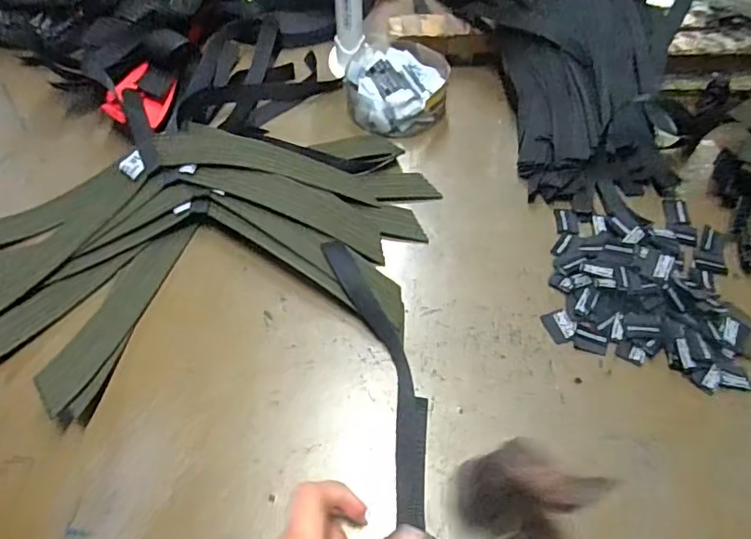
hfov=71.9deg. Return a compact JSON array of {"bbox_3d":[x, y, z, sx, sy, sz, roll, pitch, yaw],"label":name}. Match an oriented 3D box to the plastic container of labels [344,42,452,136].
[{"bbox_3d":[0.021,-0.184,0.514,0.099,0.033,0.110,8,57,7],"label":"plastic container of labels"}]

